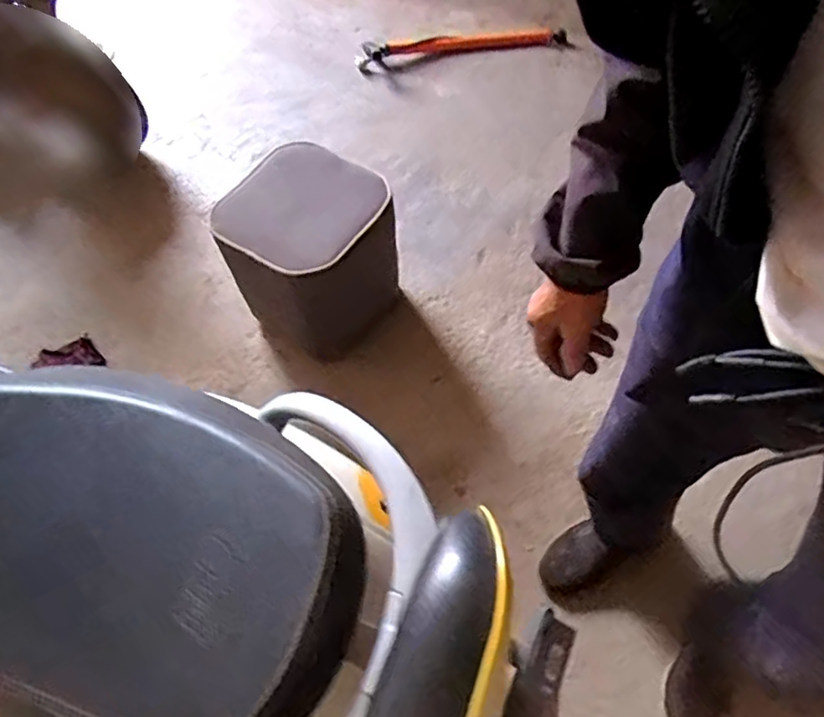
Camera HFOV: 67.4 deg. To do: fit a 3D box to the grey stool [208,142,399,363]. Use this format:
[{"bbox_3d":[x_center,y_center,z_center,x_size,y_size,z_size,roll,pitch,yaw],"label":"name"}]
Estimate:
[{"bbox_3d":[-0.201,-0.221,1.349,0.282,0.346,0.310,25,65,19],"label":"grey stool"}]

